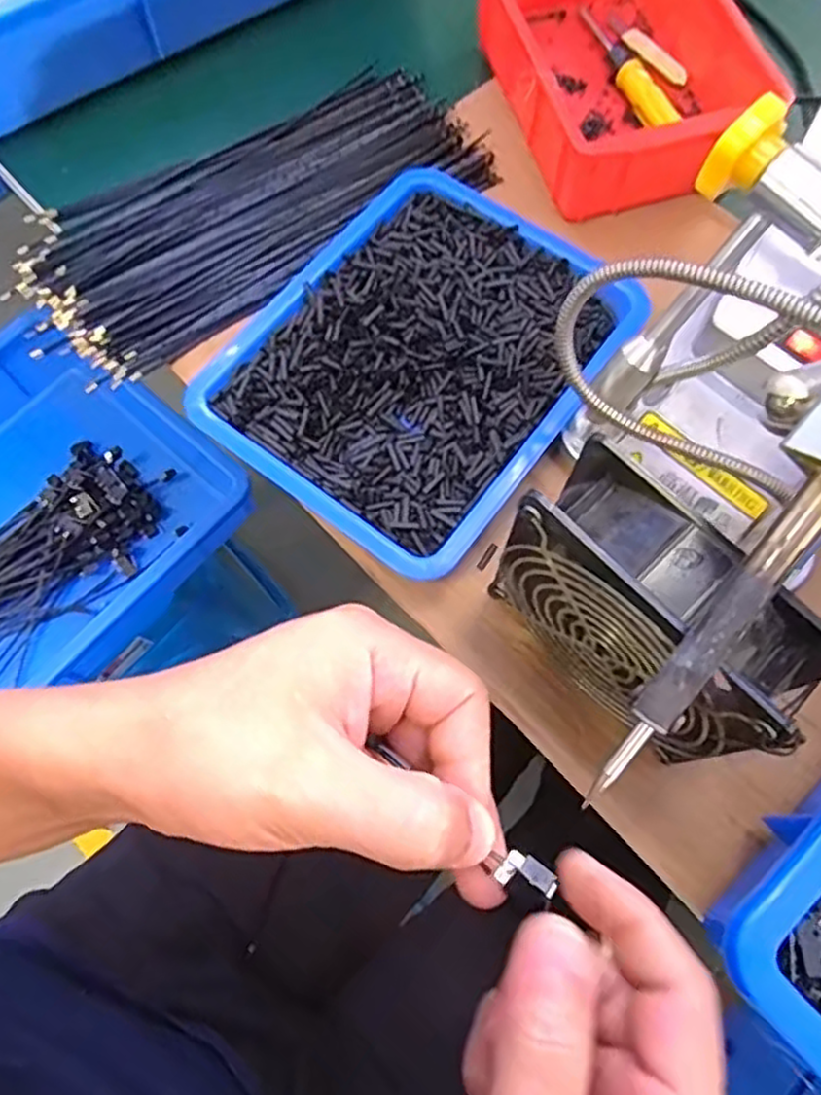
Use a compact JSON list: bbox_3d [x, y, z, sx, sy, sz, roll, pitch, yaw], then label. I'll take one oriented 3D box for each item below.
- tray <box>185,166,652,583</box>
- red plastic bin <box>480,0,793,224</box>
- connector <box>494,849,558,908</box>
[{"bbox_3d":[0.009,-0.106,0.402,0.179,0.031,0.219,37,74,12],"label":"tray"},{"bbox_3d":[0.134,-0.324,0.469,0.146,0.055,0.206,-16,71,-6],"label":"red plastic bin"},{"bbox_3d":[0.034,0.095,0.203,0.015,0.004,0.011,36,75,15],"label":"connector"}]

